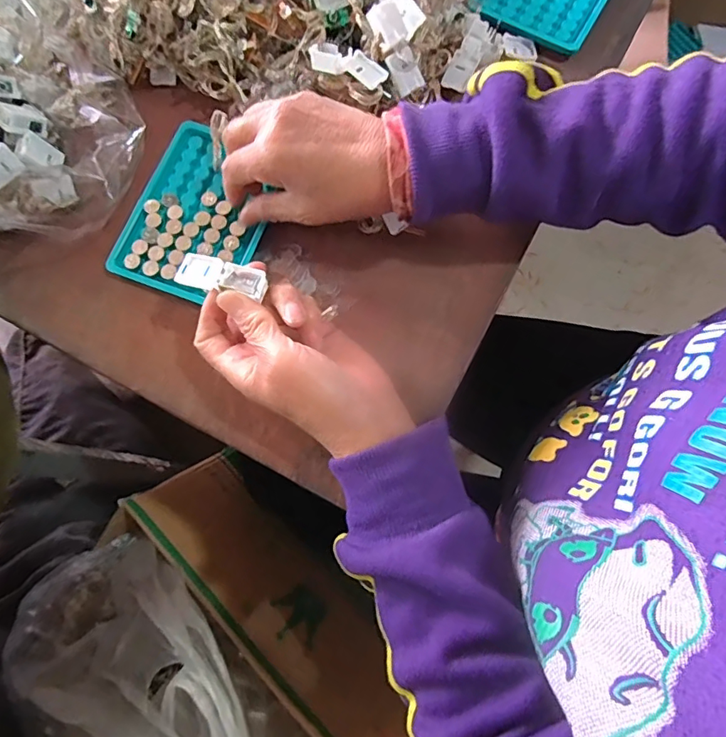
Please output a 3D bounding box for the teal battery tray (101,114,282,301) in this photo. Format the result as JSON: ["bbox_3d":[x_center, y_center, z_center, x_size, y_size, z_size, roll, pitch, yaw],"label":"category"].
[{"bbox_3d":[-0.119,-0.114,0.361,0.096,0.011,0.127,21,77,4],"label":"teal battery tray"}]

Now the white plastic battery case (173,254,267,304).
[{"bbox_3d":[-0.083,-0.055,0.293,0.057,0.008,0.019,13,76,15],"label":"white plastic battery case"}]

